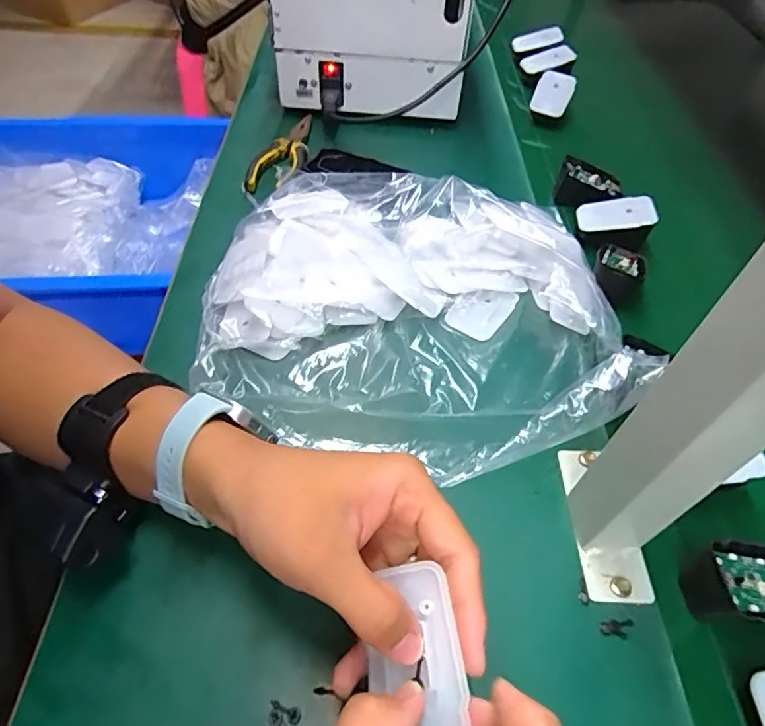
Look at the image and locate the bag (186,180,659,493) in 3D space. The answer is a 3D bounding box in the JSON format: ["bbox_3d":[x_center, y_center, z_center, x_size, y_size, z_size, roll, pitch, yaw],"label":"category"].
[{"bbox_3d":[0.027,-0.060,0.424,0.330,0.073,0.277,16,52,9],"label":"bag"}]

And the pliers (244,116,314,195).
[{"bbox_3d":[-0.106,-0.232,0.569,0.049,0.021,0.143,7,51,2],"label":"pliers"}]

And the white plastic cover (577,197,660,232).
[{"bbox_3d":[0.226,-0.144,0.511,0.069,0.005,0.035,-1,66,23],"label":"white plastic cover"}]

